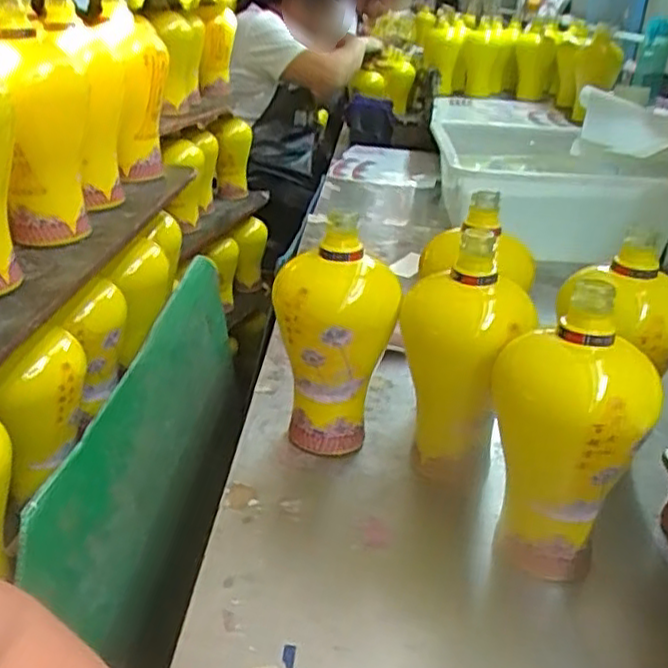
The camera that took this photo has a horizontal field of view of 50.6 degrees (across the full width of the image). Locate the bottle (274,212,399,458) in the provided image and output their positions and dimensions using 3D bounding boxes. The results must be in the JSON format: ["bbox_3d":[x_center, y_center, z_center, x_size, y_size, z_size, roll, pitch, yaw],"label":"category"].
[{"bbox_3d":[-0.002,0.012,0.606,0.098,0.206,0.079,1,26,-5],"label":"bottle"}]

